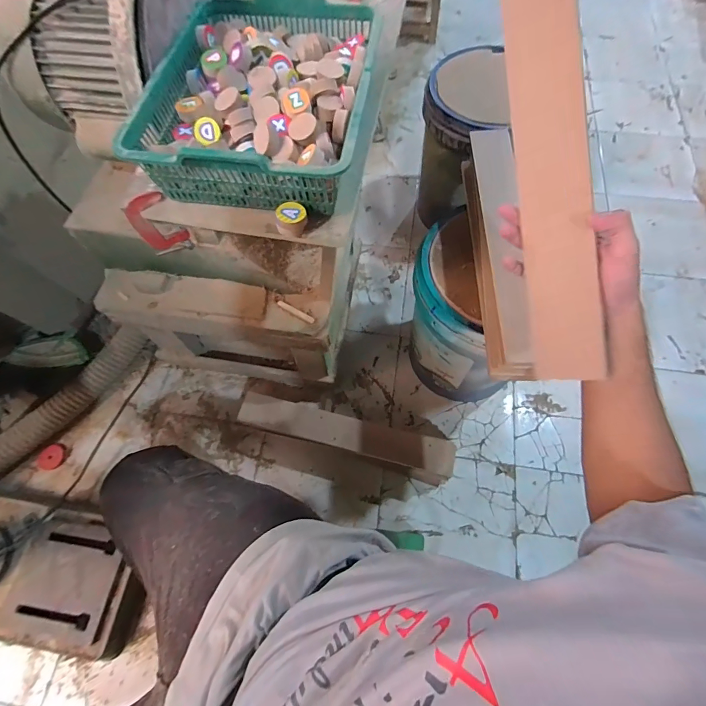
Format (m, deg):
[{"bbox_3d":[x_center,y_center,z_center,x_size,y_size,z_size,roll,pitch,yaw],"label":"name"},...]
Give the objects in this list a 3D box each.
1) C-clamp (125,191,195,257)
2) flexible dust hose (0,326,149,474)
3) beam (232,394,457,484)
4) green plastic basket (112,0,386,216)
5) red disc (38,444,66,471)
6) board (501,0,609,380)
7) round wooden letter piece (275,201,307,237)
[{"bbox_3d":[-0.237,-0.154,0.473,0.048,0.097,0.016,-34,69,-13],"label":"C-clamp"},{"bbox_3d":[-0.698,0.121,0.906,0.070,0.105,0.499,33,72,15],"label":"flexible dust hose"},{"bbox_3d":[-0.014,0.190,0.858,0.460,0.138,0.077,13,67,8],"label":"beam"},{"bbox_3d":[-0.096,-0.290,0.438,0.230,0.077,0.296,7,66,5],"label":"green plastic basket"},{"bbox_3d":[-0.726,0.250,0.922,0.048,0.013,0.059,0,67,2],"label":"red disc"},{"bbox_3d":[0.196,-0.186,0.378,0.013,0.068,0.428,-16,100,-46],"label":"board"},{"bbox_3d":[-0.065,-0.142,0.406,0.032,0.025,0.028,-13,66,-4],"label":"round wooden letter piece"}]

